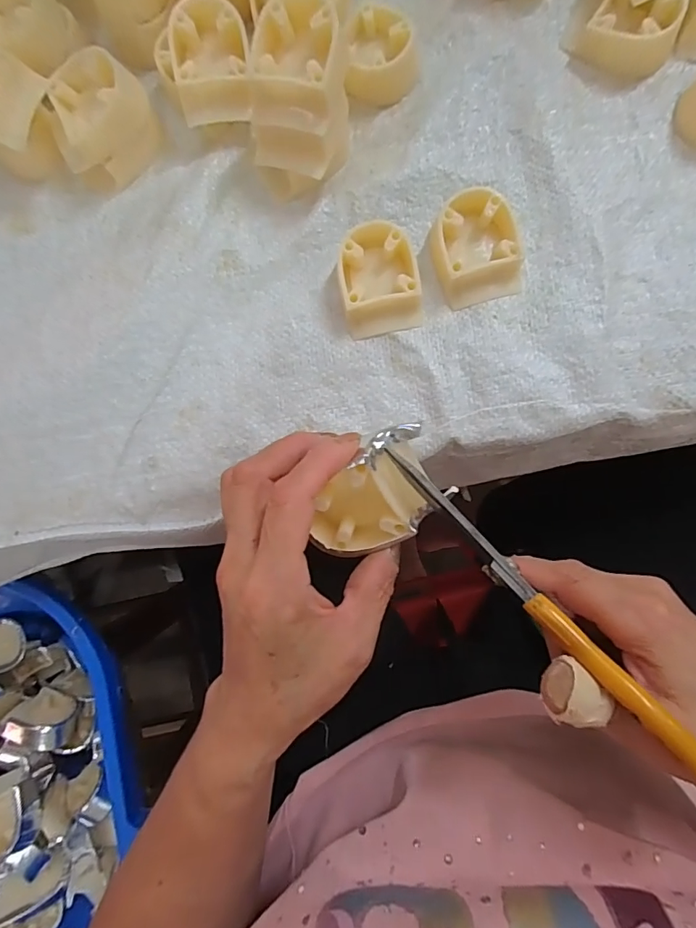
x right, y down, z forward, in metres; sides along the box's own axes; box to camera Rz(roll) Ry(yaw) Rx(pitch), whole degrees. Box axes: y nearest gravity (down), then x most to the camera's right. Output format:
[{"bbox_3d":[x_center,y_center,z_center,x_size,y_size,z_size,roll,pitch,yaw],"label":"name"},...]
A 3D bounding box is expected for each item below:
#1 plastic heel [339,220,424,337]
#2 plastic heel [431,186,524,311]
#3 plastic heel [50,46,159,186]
[{"bbox_3d":[0.018,-0.109,0.276,0.045,0.022,0.057,-11,84,3],"label":"plastic heel"},{"bbox_3d":[0.075,-0.127,0.274,0.049,0.020,0.056,-13,84,3],"label":"plastic heel"},{"bbox_3d":[-0.152,-0.212,0.288,0.056,0.039,0.058,8,85,5],"label":"plastic heel"}]

